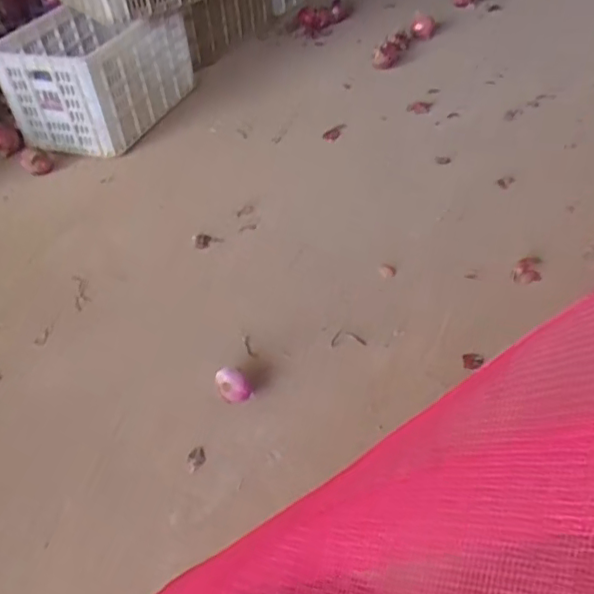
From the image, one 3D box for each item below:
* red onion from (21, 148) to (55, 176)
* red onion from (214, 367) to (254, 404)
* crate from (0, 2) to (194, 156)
[{"bbox_3d":[-0.716,-0.372,1.640,0.052,0.066,0.063,4,44,10],"label":"red onion"},{"bbox_3d":[-0.110,0.154,1.036,0.061,0.052,0.053,-13,43,-8],"label":"red onion"},{"bbox_3d":[-0.582,-0.655,1.776,0.376,0.279,0.455,11,45,17],"label":"crate"}]

